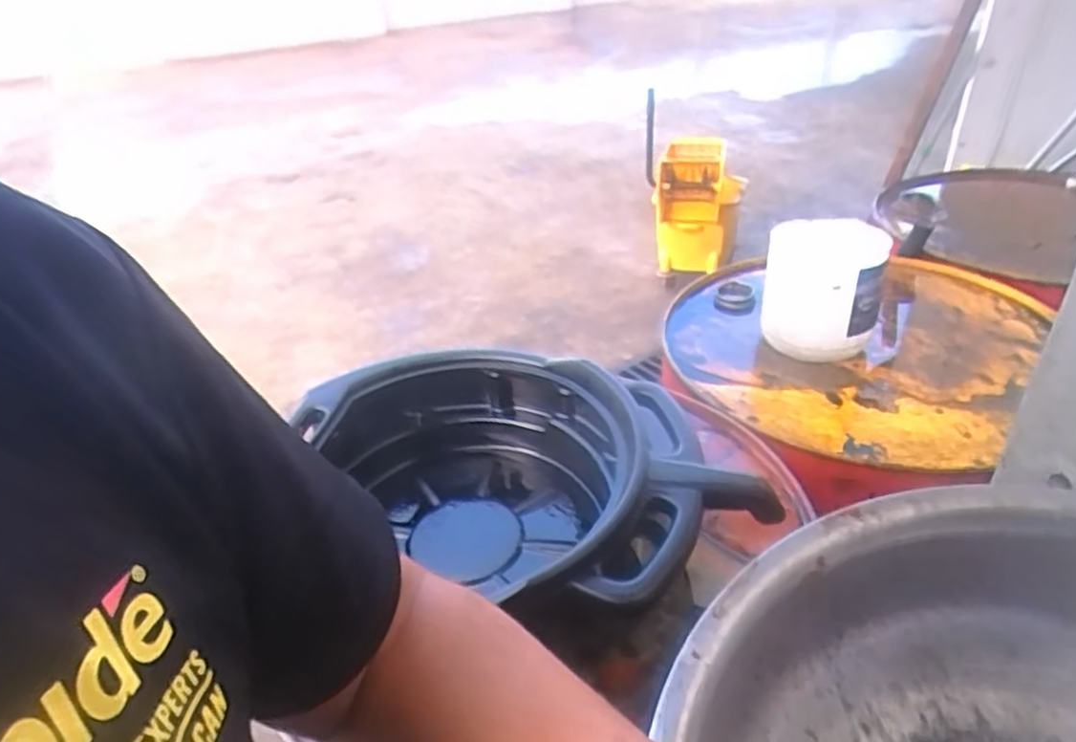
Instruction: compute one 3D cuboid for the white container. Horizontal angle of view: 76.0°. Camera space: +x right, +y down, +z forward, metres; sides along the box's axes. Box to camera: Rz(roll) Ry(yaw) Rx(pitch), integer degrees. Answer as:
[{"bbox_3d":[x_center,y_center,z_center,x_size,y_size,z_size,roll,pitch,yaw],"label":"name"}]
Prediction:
[{"bbox_3d":[0.389,-0.108,0.953,0.148,0.159,0.129,10,37,20],"label":"white container"}]

